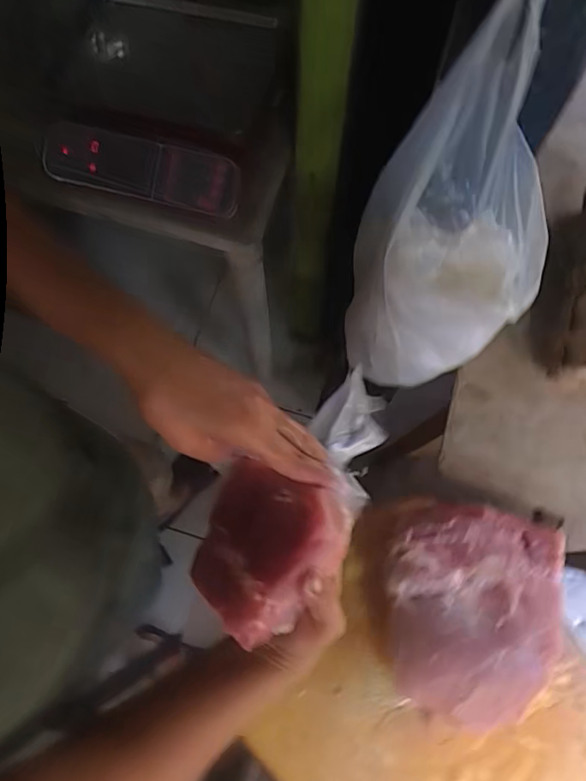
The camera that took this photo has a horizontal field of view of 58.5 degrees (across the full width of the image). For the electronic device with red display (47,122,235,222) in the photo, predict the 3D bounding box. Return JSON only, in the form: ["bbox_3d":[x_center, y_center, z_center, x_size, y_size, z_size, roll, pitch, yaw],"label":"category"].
[{"bbox_3d":[-0.234,-0.334,0.792,0.312,0.018,0.084,15,101,7],"label":"electronic device with red display"}]

